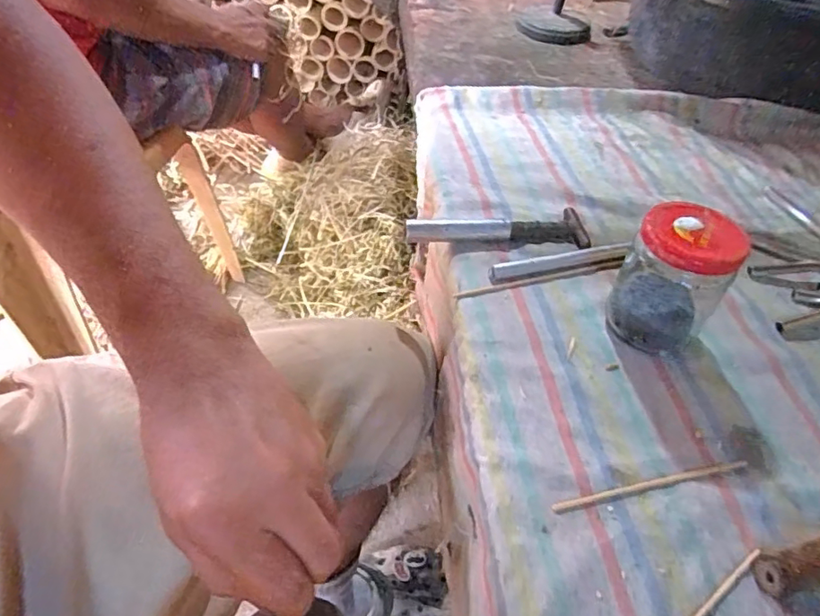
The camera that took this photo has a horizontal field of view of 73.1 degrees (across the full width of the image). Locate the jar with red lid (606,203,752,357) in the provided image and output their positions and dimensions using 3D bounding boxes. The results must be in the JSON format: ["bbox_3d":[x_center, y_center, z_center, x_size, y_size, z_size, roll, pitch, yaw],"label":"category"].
[{"bbox_3d":[0.182,-0.017,0.388,0.059,0.096,0.064,4,45,-4],"label":"jar with red lid"}]

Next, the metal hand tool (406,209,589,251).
[{"bbox_3d":[0.076,-0.072,0.480,0.159,0.019,0.045,0,45,-8],"label":"metal hand tool"}]

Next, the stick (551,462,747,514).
[{"bbox_3d":[0.145,0.105,0.329,0.129,0.004,0.006,-7,47,-15],"label":"stick"}]

